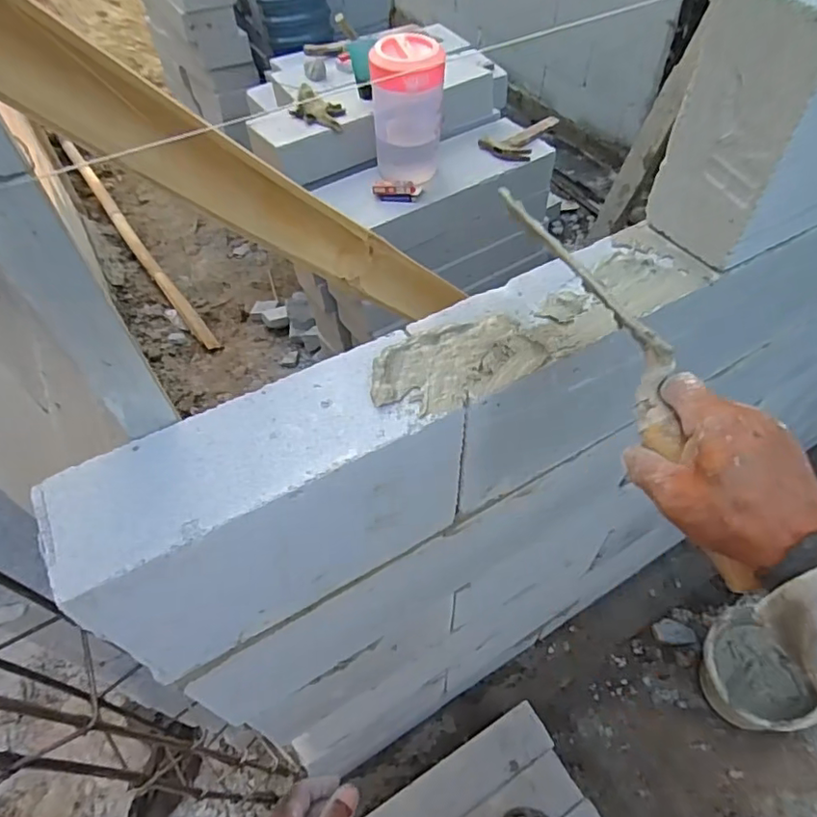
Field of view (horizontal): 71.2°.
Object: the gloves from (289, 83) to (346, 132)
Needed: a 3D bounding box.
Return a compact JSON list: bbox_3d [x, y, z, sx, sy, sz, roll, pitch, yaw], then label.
[{"bbox_3d":[-0.208,-0.695,1.324,0.155,0.044,0.084,27,58,21],"label":"gloves"}]

